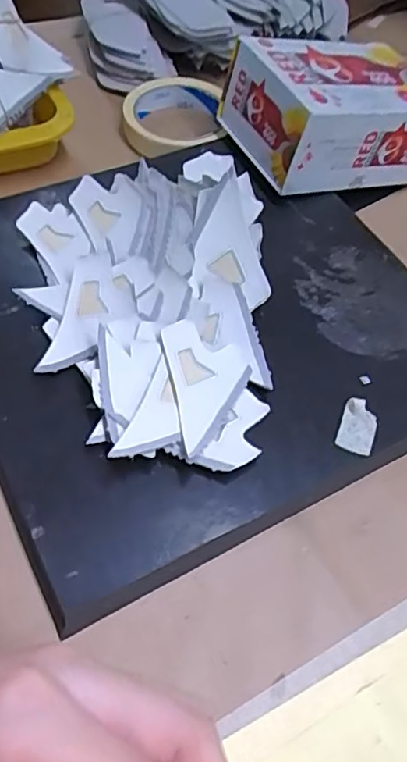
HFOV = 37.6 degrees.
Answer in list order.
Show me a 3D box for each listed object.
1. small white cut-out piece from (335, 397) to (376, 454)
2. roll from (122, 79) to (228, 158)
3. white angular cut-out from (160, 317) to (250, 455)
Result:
[{"bbox_3d":[0.091,0.027,0.352,0.020,0.004,0.032,21,67,7],"label":"small white cut-out piece"},{"bbox_3d":[-0.027,-0.231,0.529,0.085,0.026,0.094,1,56,-3],"label":"roll"},{"bbox_3d":[0.005,0.001,0.346,0.046,0.009,0.082,-8,57,-9],"label":"white angular cut-out"}]

